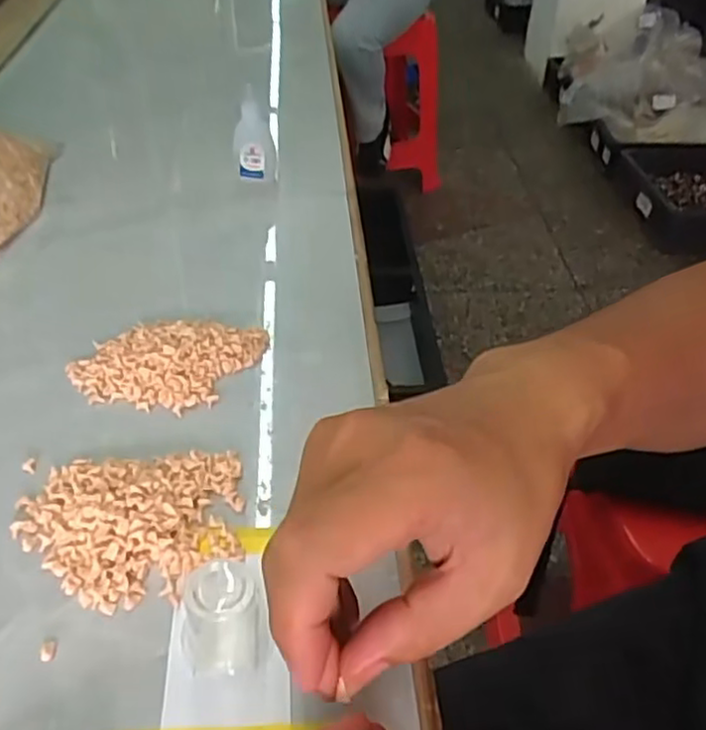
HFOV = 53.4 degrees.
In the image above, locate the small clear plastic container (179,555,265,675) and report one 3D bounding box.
[{"bbox_3d":[-0.053,0.101,0.282,0.032,0.042,0.029,-8,43,-11],"label":"small clear plastic container"}]

